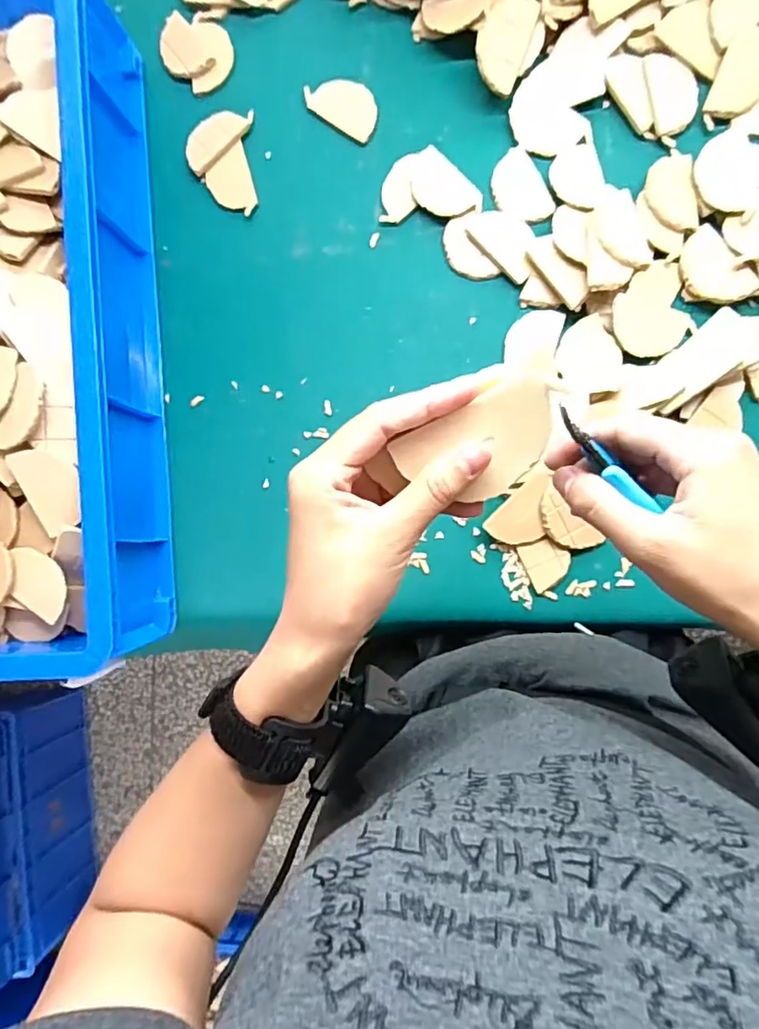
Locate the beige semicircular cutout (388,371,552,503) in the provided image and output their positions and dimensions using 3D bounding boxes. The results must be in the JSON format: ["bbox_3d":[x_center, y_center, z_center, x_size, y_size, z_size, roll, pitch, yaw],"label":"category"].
[{"bbox_3d":[0.044,-0.029,0.247,0.068,0.004,0.042,-29,109,14],"label":"beige semicircular cutout"}]

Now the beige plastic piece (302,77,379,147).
[{"bbox_3d":[-0.033,-0.390,0.541,0.077,0.006,0.044,37,95,7],"label":"beige plastic piece"}]

